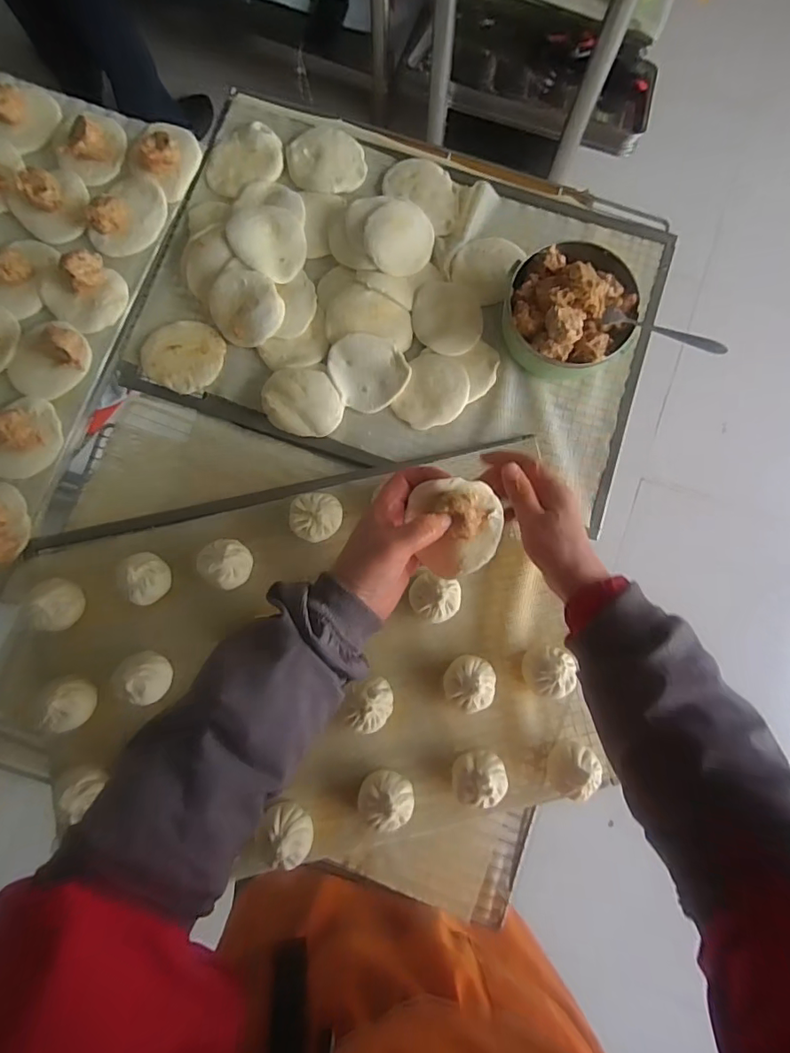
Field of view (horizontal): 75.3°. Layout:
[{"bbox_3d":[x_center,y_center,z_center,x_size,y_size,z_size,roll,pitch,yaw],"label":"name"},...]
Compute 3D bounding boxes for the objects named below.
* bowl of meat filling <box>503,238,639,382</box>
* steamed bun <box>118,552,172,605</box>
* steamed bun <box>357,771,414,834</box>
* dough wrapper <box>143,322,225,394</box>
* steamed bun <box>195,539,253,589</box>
[{"bbox_3d":[0.199,-0.247,0.579,0.137,0.087,0.140,0,83,-1],"label":"bowl of meat filling"},{"bbox_3d":[-0.263,0.055,0.542,0.046,0.046,0.046,0,83,-1],"label":"steamed bun"},{"bbox_3d":[-0.009,0.281,0.526,0.053,0.046,0.054,16,83,0],"label":"steamed bun"},{"bbox_3d":[-0.255,-0.205,0.609,0.095,0.016,0.083,25,83,2],"label":"dough wrapper"},{"bbox_3d":[-0.180,0.038,0.547,0.053,0.037,0.051,0,83,-1],"label":"steamed bun"}]

